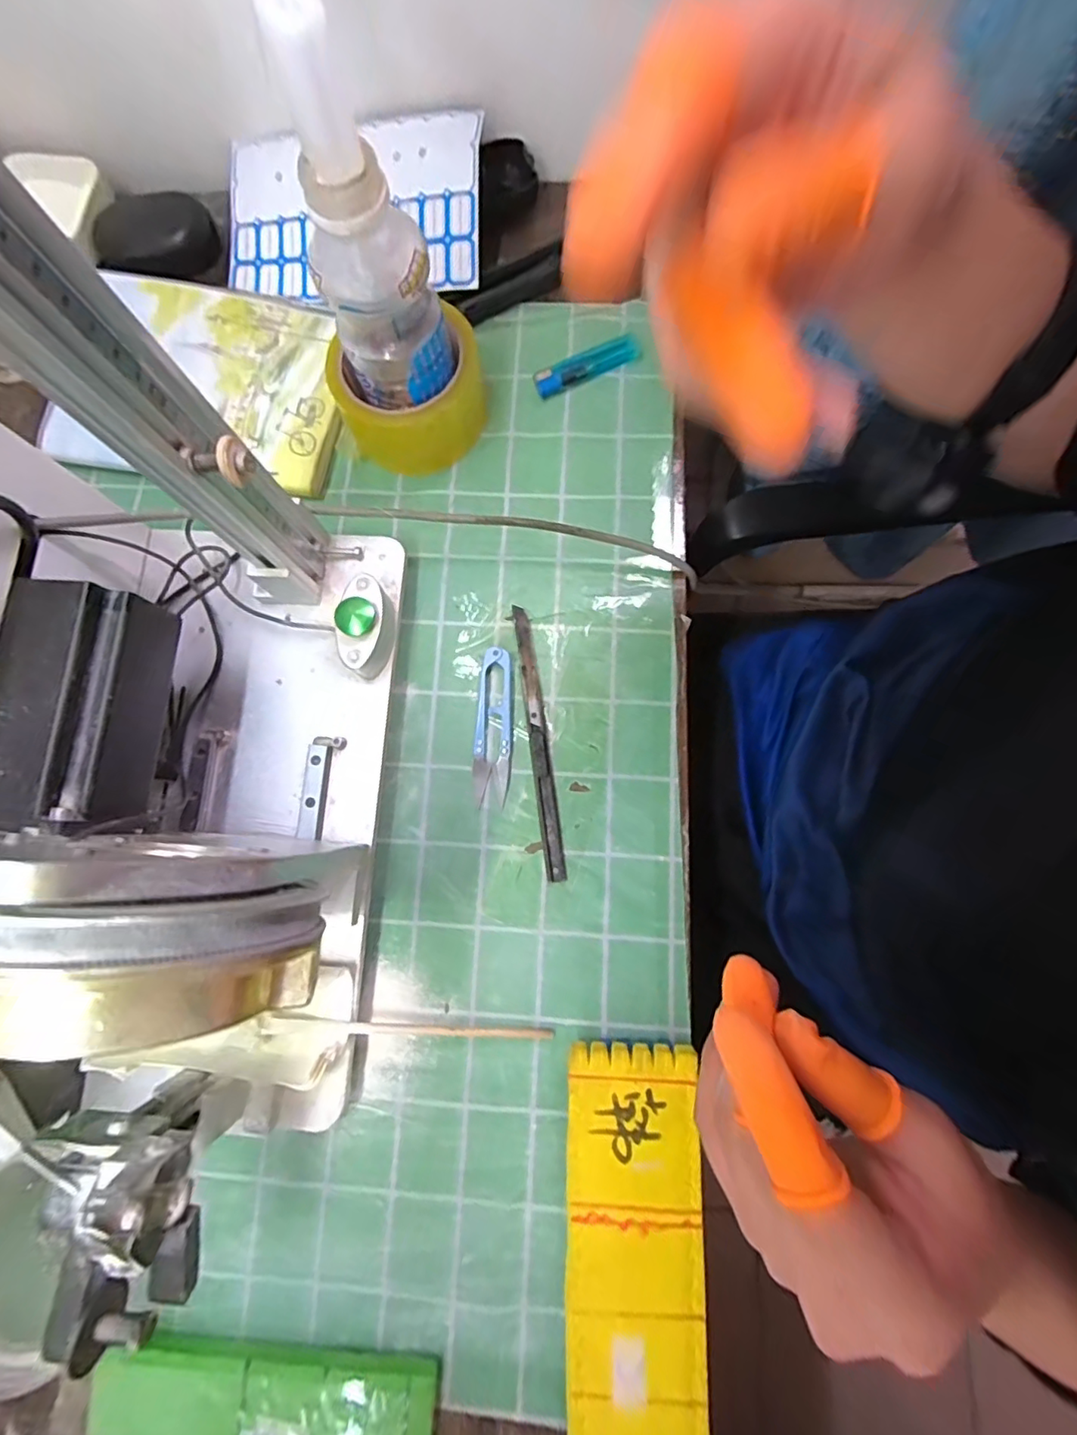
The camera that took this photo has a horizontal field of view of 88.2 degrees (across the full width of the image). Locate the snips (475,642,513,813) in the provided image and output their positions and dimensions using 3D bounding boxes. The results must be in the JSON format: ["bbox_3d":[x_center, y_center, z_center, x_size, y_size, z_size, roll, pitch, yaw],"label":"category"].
[{"bbox_3d":[-0.028,0.005,0.353,0.023,0.010,0.097,2,80,3],"label":"snips"}]

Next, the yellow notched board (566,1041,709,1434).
[{"bbox_3d":[0.048,0.348,0.277,0.070,0.031,0.339,1,79,3],"label":"yellow notched board"}]

